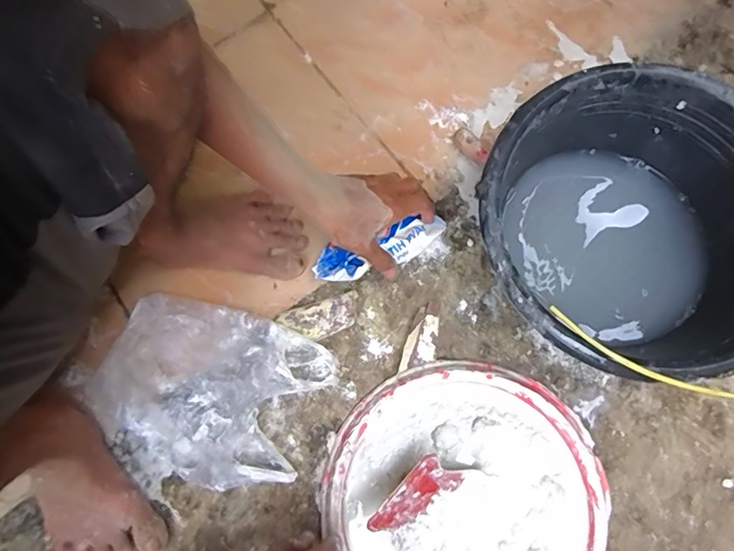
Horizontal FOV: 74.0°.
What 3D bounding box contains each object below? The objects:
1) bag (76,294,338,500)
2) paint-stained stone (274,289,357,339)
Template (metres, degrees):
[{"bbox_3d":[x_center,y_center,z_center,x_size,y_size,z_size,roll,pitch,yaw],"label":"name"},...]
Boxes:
[{"bbox_3d":[-0.202,0.142,0.560,0.288,0.047,0.217,15,77,5],"label":"bag"},{"bbox_3d":[-0.056,0.053,0.590,0.095,0.034,0.042,-19,76,-3],"label":"paint-stained stone"}]

